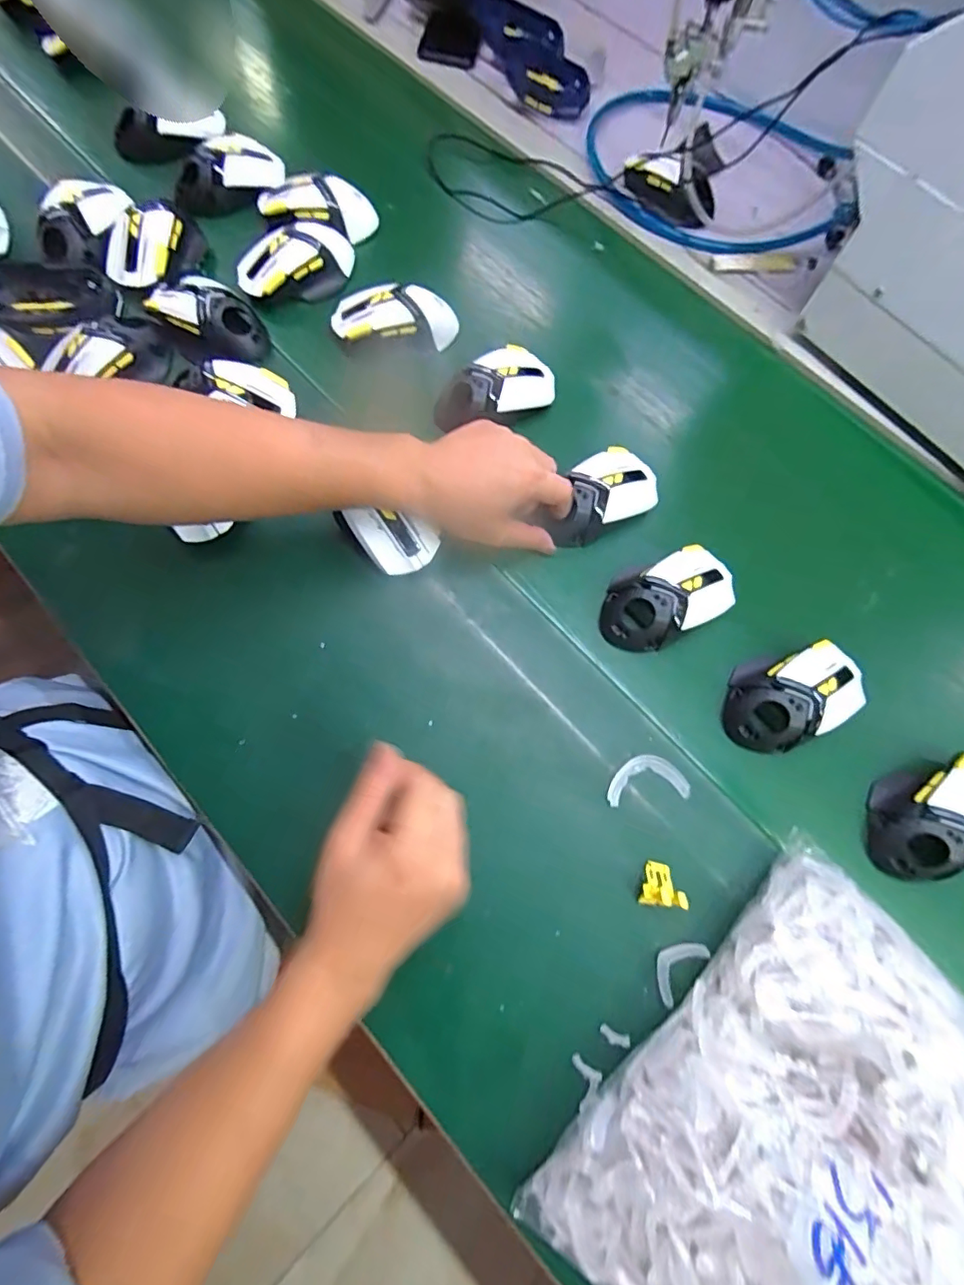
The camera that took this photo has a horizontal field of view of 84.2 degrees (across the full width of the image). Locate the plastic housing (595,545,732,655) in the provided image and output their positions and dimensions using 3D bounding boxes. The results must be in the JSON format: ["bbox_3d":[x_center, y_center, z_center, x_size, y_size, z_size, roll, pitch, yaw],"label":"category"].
[{"bbox_3d":[0.157,-0.041,0.451,0.121,0.034,0.072,-28,75,-10],"label":"plastic housing"}]

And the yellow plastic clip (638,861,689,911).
[{"bbox_3d":[0.128,0.172,0.380,0.027,0.023,0.028,3,72,-1],"label":"yellow plastic clip"}]

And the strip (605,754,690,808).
[{"bbox_3d":[0.127,0.106,0.415,0.063,0.004,0.034,-7,73,-4],"label":"strip"}]

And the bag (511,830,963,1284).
[{"bbox_3d":[0.239,0.338,0.300,0.270,0.083,0.312,-43,78,-14],"label":"bag"}]

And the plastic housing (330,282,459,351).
[{"bbox_3d":[-0.087,-0.318,0.530,0.119,0.042,0.063,-5,72,-4],"label":"plastic housing"}]

